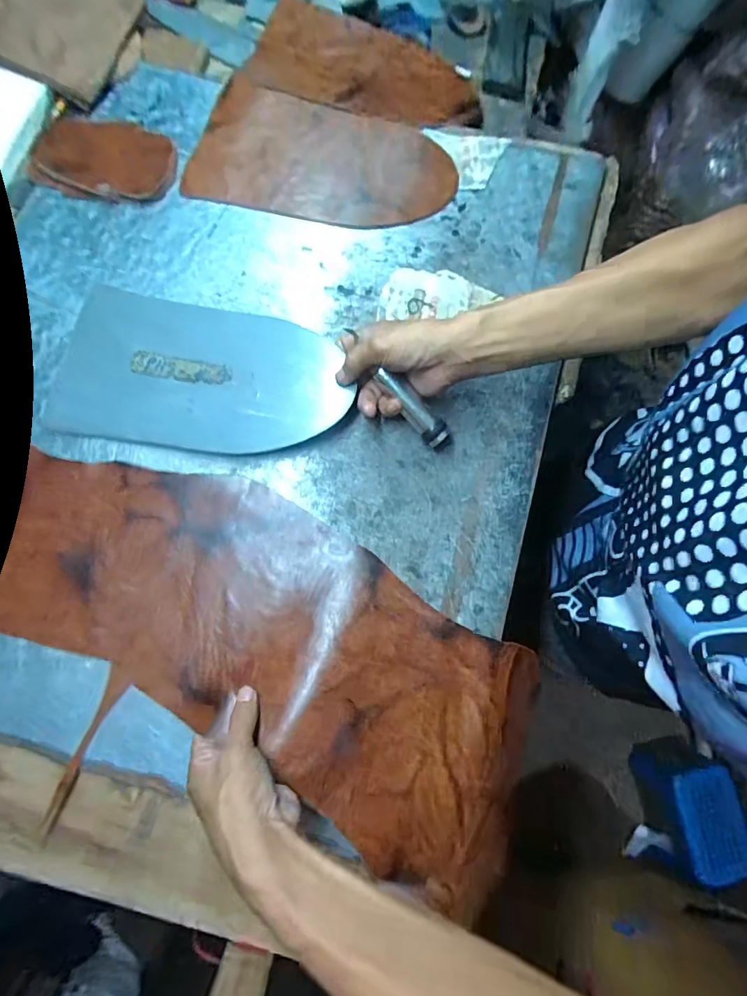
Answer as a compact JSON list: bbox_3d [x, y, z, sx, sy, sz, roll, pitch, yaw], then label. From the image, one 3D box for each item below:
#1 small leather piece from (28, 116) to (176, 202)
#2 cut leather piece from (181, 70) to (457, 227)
[{"bbox_3d":[-0.311,-0.400,0.527,0.151,0.016,0.110,6,78,0],"label":"small leather piece"},{"bbox_3d":[-0.060,-0.395,0.533,0.301,0.012,0.169,18,80,4],"label":"cut leather piece"}]

